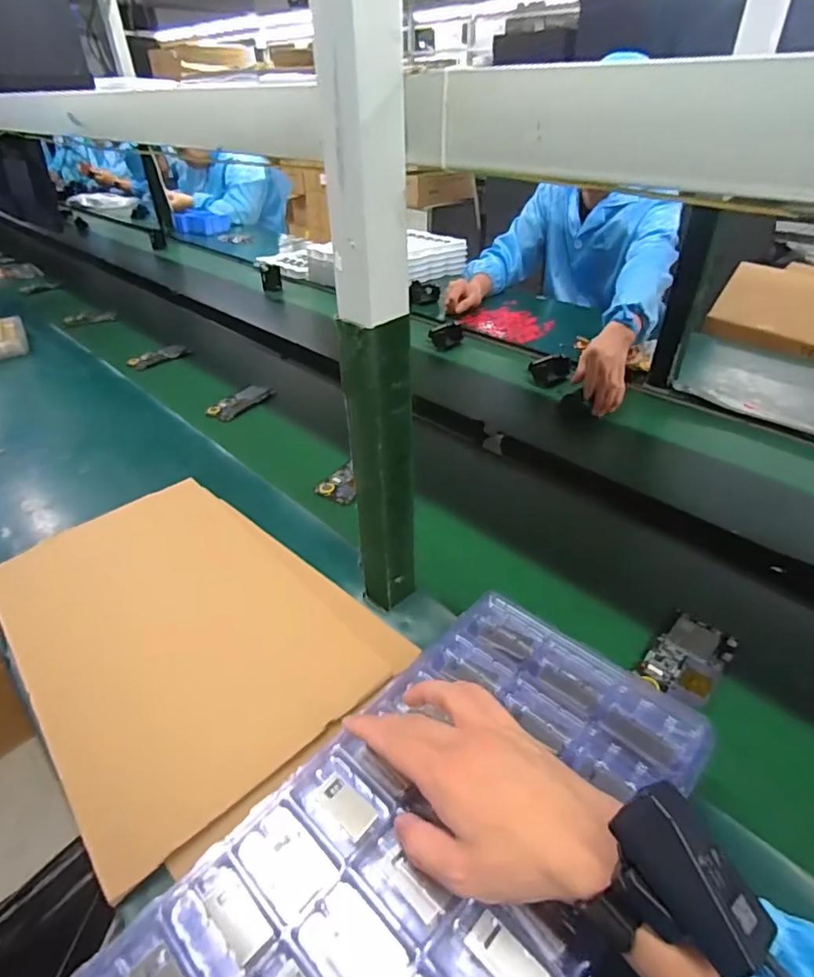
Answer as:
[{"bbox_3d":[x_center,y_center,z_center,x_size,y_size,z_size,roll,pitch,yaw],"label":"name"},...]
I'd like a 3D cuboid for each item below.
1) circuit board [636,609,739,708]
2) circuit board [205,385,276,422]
[{"bbox_3d":[0.277,0.166,0.542,0.062,0.009,0.108,27,44,35],"label":"circuit board"},{"bbox_3d":[-0.309,-0.159,1.016,0.067,0.011,0.130,19,39,27],"label":"circuit board"}]

